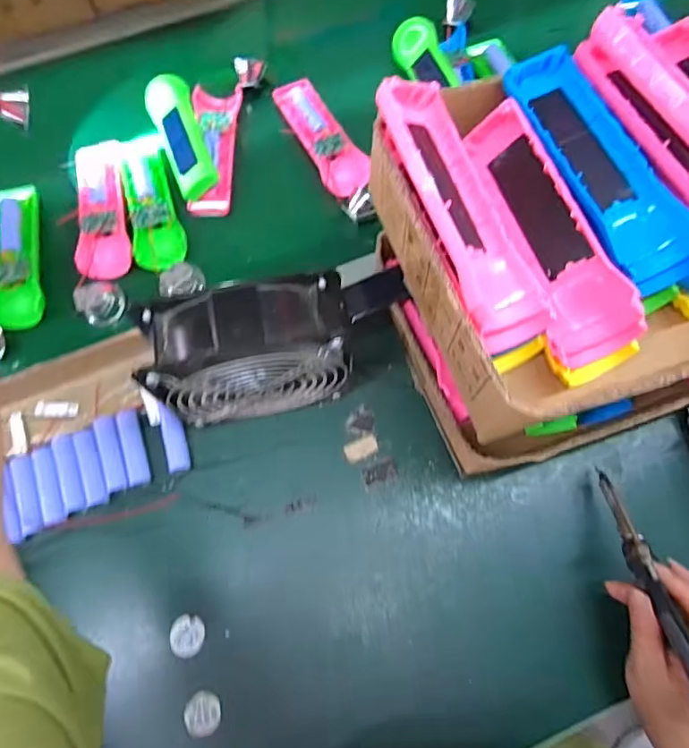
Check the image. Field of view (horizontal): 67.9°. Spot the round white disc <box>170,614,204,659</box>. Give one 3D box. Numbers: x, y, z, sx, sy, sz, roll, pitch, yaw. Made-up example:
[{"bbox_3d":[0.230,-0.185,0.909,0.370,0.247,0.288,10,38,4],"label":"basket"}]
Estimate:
[{"bbox_3d":[-0.126,0.211,0.411,0.025,0.004,0.031,-7,73,-1],"label":"round white disc"}]

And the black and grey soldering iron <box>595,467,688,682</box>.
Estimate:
[{"bbox_3d":[0.225,0.161,0.354,0.020,0.035,0.210,-10,50,-2],"label":"black and grey soldering iron"}]

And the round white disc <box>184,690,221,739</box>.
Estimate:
[{"bbox_3d":[-0.109,0.262,0.394,0.026,0.005,0.030,-9,73,-2],"label":"round white disc"}]

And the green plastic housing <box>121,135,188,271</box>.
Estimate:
[{"bbox_3d":[-0.199,-0.181,0.529,0.050,0.018,0.177,-14,73,-3],"label":"green plastic housing"}]

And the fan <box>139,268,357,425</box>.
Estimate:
[{"bbox_3d":[-0.069,-0.011,0.405,0.147,0.150,0.063,-13,73,-3],"label":"fan"}]

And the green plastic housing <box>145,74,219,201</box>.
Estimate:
[{"bbox_3d":[-0.172,-0.254,0.541,0.046,0.021,0.156,-23,74,-6],"label":"green plastic housing"}]

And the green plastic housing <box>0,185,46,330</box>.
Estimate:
[{"bbox_3d":[-0.329,-0.120,0.509,0.046,0.020,0.162,-15,73,-3],"label":"green plastic housing"}]

